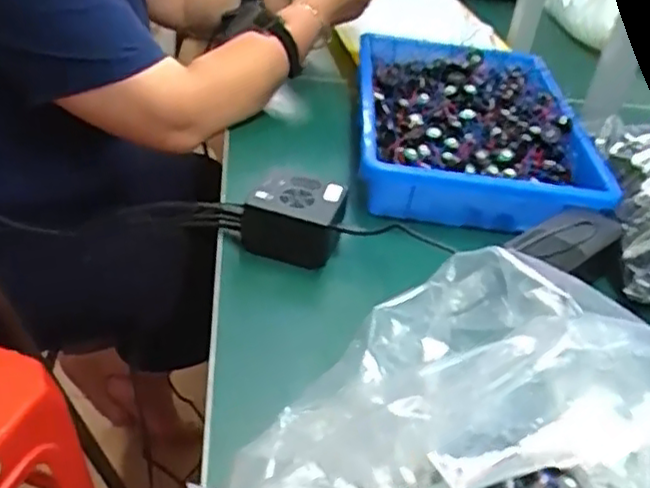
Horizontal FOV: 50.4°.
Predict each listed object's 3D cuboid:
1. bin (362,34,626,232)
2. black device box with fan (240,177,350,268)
[{"bbox_3d":[0.161,-0.144,0.807,0.245,0.063,0.371,6,36,-2],"label":"bin"},{"bbox_3d":[-0.028,-0.024,0.624,0.087,0.055,0.057,9,36,2],"label":"black device box with fan"}]

